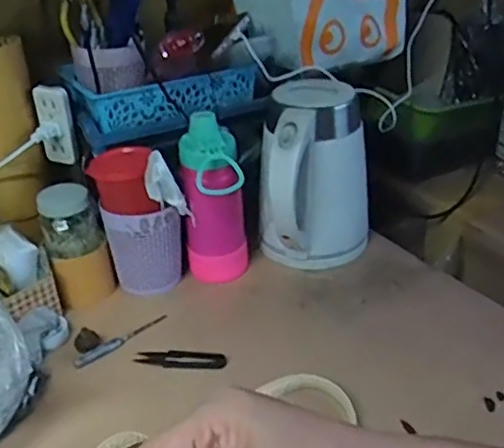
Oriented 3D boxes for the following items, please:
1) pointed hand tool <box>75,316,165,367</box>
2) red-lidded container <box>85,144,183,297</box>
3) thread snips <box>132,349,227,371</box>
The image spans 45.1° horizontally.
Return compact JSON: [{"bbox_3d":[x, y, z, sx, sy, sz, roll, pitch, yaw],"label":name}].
[{"bbox_3d":[-0.146,0.129,0.683,0.018,0.006,0.118,25,41,38],"label":"pointed hand tool"},{"bbox_3d":[-0.136,0.002,0.740,0.082,0.174,0.069,15,35,26],"label":"red-lidded container"},{"bbox_3d":[-0.077,0.145,0.654,0.098,0.007,0.029,1,31,6],"label":"thread snips"}]

